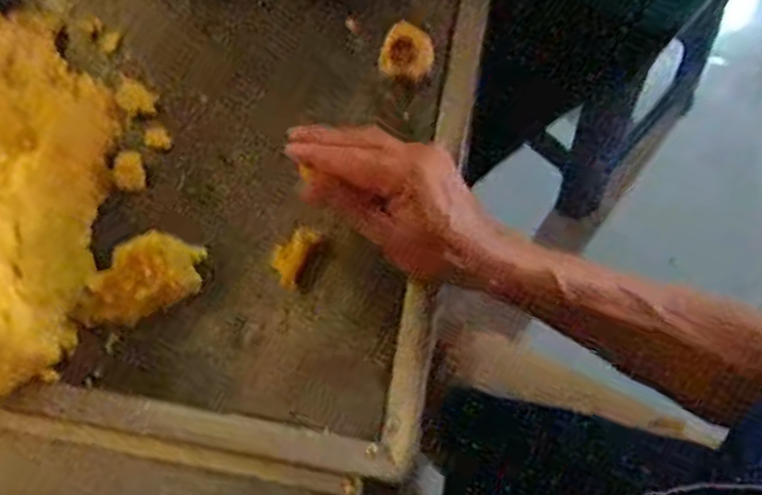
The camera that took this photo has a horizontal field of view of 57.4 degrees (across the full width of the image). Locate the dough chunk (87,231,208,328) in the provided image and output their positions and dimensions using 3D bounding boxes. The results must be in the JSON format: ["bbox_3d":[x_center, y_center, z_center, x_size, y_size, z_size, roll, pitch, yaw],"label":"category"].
[{"bbox_3d":[-0.171,0.021,0.502,0.086,0.030,0.048,-28,71,-4],"label":"dough chunk"}]

